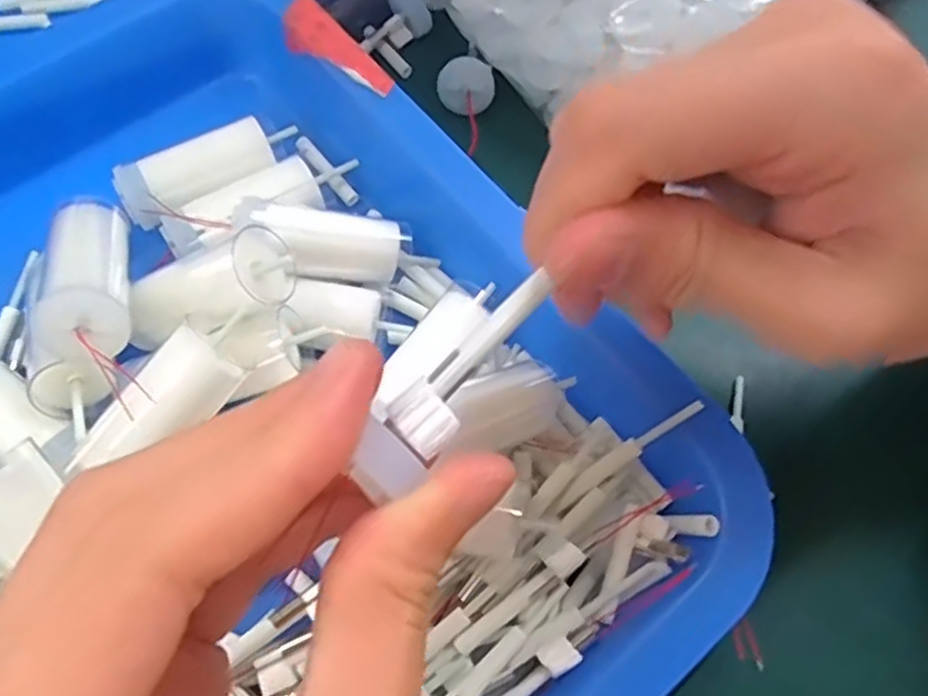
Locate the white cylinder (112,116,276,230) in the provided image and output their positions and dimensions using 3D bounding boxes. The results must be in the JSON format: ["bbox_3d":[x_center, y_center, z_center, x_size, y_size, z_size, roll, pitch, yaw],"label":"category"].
[{"bbox_3d":[-0.084,-0.056,0.231,0.048,0.015,0.018,-34,67,-13],"label":"white cylinder"}]

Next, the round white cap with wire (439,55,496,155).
[{"bbox_3d":[0.001,-0.100,0.278,0.021,0.004,0.021,3,112,7],"label":"round white cap with wire"}]

